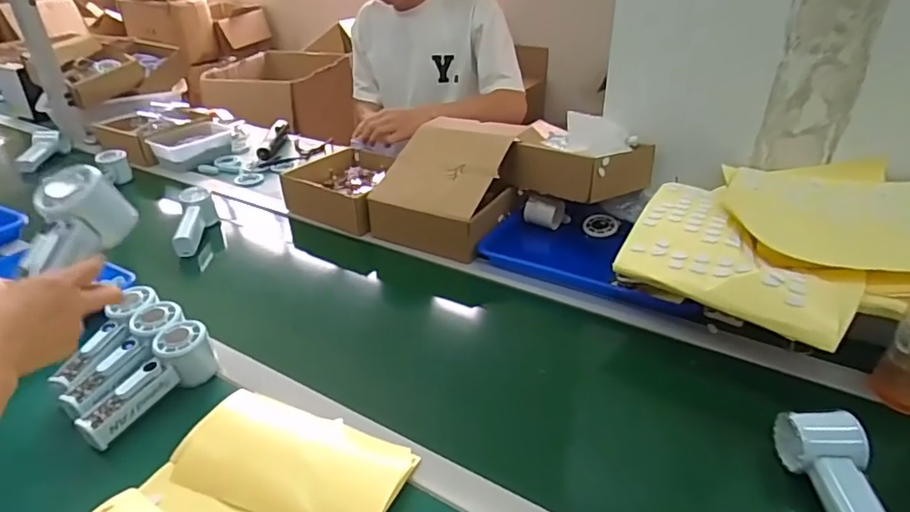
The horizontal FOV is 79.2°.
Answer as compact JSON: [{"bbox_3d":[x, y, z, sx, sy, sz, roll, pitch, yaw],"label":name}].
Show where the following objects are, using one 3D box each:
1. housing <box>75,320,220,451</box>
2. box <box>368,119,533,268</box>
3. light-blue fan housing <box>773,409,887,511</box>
[{"bbox_3d":[-0.348,0.136,0.614,0.063,0.061,0.151,18,36,29],"label":"housing"},{"bbox_3d":[-0.007,-0.120,0.934,0.199,0.154,0.202,15,35,26],"label":"box"},{"bbox_3d":[0.349,0.212,0.487,0.054,0.051,0.149,-3,45,0],"label":"light-blue fan housing"}]

